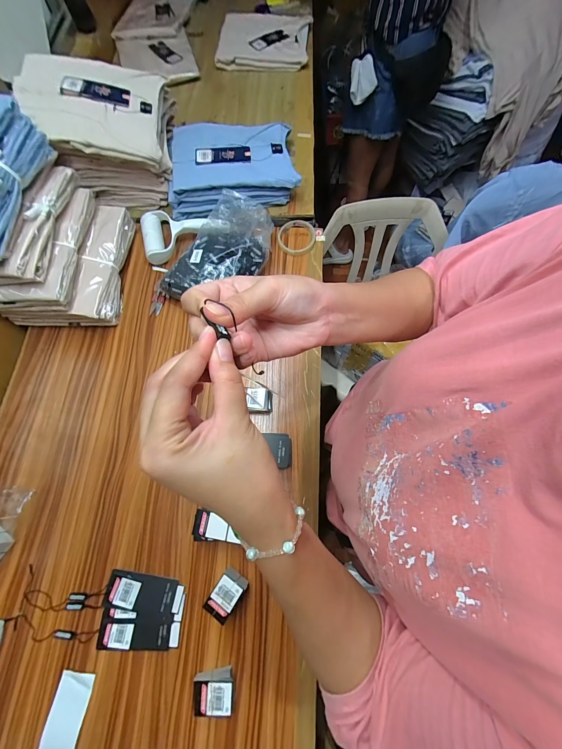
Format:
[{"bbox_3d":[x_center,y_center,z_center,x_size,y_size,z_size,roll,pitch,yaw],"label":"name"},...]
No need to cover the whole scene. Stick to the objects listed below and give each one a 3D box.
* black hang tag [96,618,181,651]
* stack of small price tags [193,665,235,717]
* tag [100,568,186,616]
[{"bbox_3d":[-0.212,0.386,0.432,0.119,0.005,0.037,1,71,2],"label":"black hang tag"},{"bbox_3d":[-0.092,0.440,0.401,0.052,0.023,0.044,-6,71,-1],"label":"stack of small price tags"},{"bbox_3d":[-0.212,0.338,0.450,0.118,0.006,0.050,6,73,2],"label":"tag"}]

